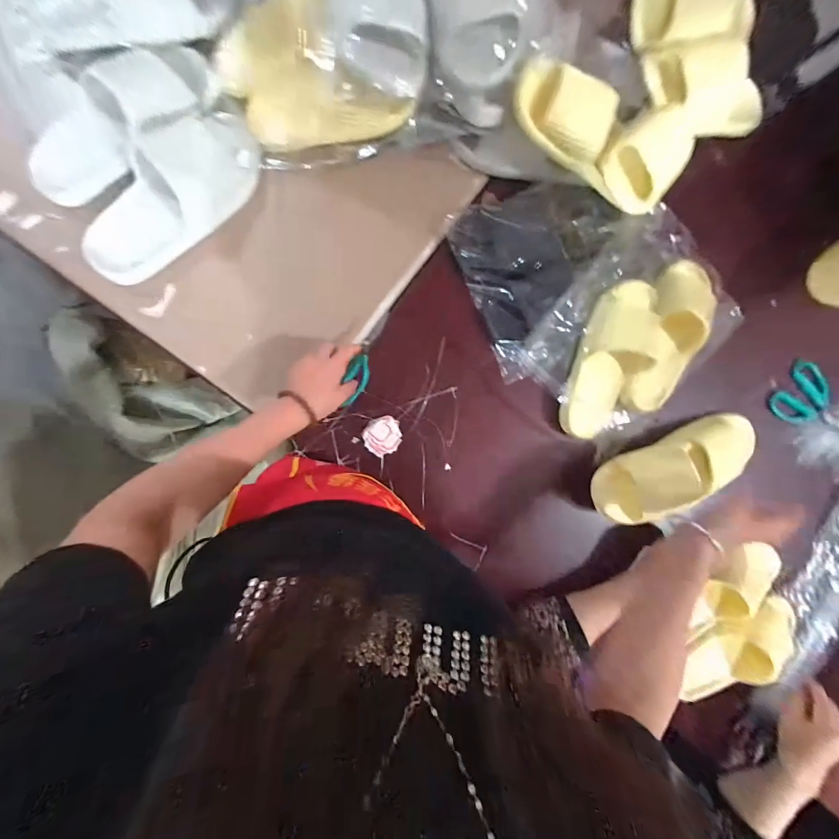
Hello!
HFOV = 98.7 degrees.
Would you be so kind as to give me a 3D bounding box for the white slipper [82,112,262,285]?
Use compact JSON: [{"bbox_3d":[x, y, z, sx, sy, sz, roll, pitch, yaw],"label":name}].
[{"bbox_3d":[-0.342,-0.307,0.498,0.279,0.076,0.114,-42,96,-1],"label":"white slipper"}]

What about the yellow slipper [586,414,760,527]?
[{"bbox_3d":[0.412,0.079,0.560,0.293,0.091,0.101,-19,99,-11],"label":"yellow slipper"}]

